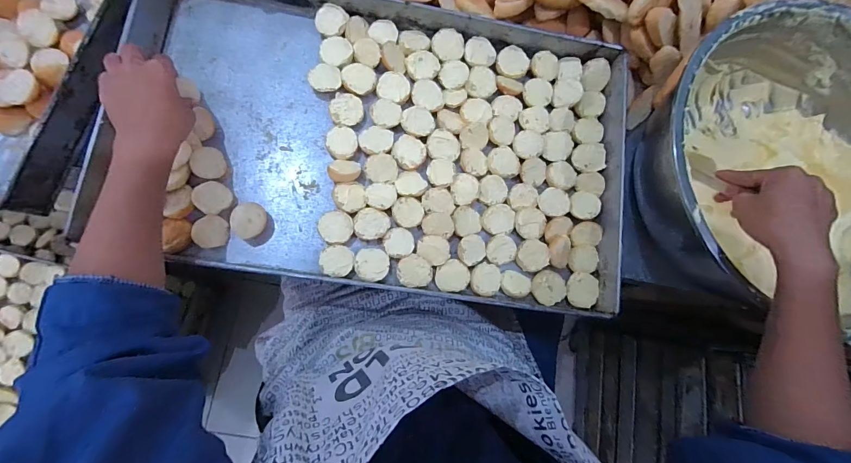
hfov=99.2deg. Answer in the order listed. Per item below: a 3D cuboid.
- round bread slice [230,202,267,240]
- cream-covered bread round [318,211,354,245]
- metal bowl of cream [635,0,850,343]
[{"bbox_3d":[-0.215,-0.014,0.438,0.042,0.016,0.044,1,82,-6],"label":"round bread slice"},{"bbox_3d":[-0.112,-0.005,0.456,0.042,0.021,0.041,1,82,-6],"label":"cream-covered bread round"},{"bbox_3d":[0.438,-0.079,0.459,0.368,0.156,0.352,1,86,-7],"label":"metal bowl of cream"}]

